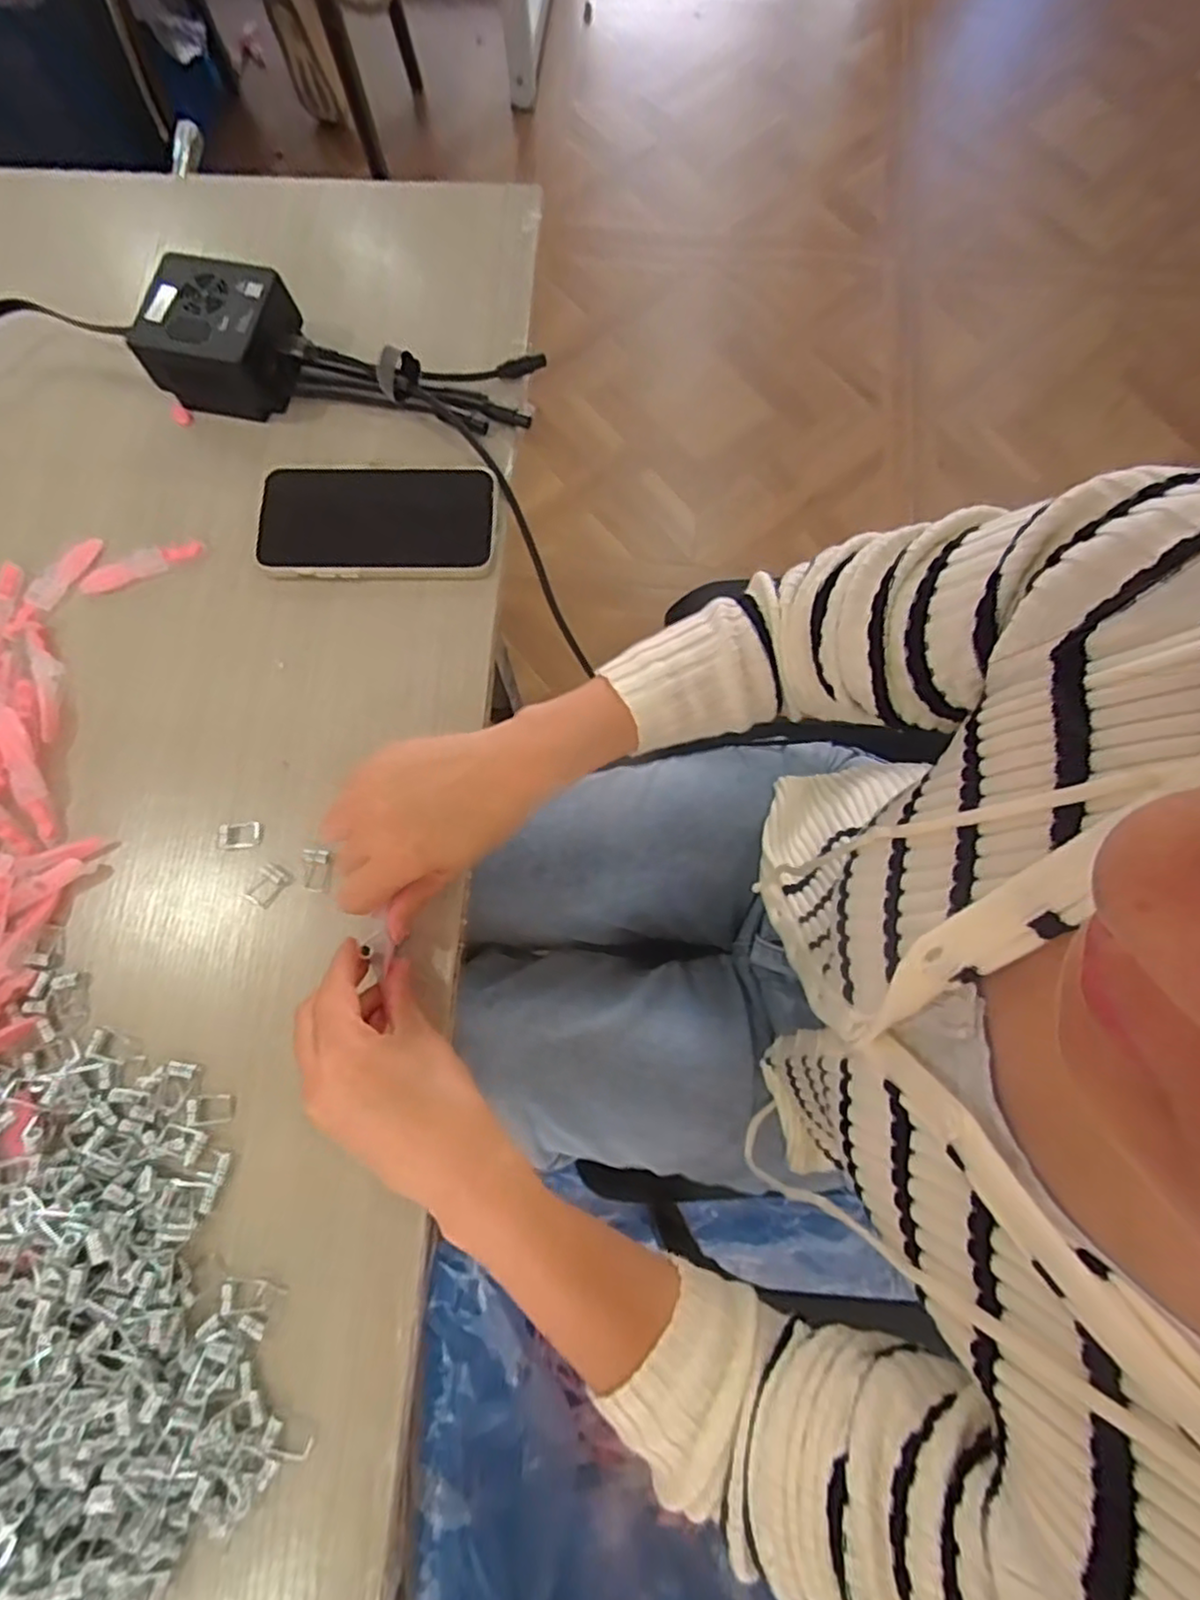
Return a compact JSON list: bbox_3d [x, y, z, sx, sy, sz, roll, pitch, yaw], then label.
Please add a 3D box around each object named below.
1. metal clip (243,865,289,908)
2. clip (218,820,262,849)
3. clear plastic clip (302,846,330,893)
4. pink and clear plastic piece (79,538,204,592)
[{"bbox_3d":[-0.185,0.047,0.381,0.018,0.004,0.023,37,79,9],"label":"metal clip"},{"bbox_3d":[-0.202,0.019,0.386,0.024,0.004,0.015,-7,76,-2],"label":"clip"},{"bbox_3d":[-0.158,0.038,0.382,0.017,0.004,0.024,-1,76,0],"label":"clear plastic clip"},{"bbox_3d":[-0.284,-0.145,0.427,0.076,0.004,0.017,-20,77,-5],"label":"pink and clear plastic piece"}]

